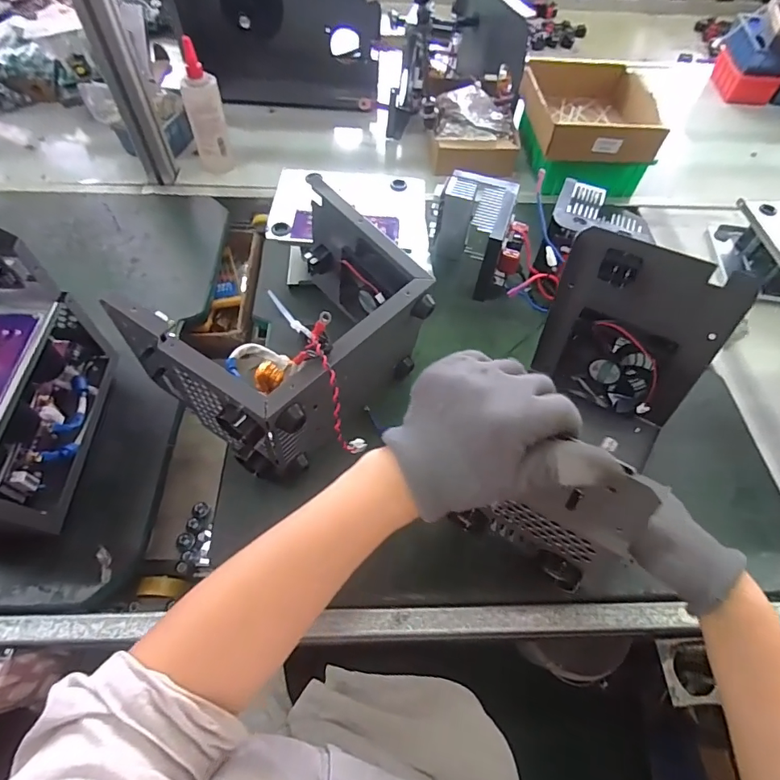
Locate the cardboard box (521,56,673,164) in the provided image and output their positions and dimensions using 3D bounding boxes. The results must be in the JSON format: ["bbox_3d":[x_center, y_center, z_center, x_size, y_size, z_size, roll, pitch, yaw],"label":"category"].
[{"bbox_3d":[0.312,-0.446,0.727,0.181,0.053,0.211,0,58,-3],"label":"cardboard box"}]

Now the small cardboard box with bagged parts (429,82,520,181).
[{"bbox_3d":[0.144,-0.454,0.803,0.157,0.072,0.174,3,58,-1],"label":"small cardboard box with bagged parts"}]

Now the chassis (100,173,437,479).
[{"bbox_3d":[-0.090,-0.061,0.473,0.198,0.176,0.253,37,63,19],"label":"chassis"}]

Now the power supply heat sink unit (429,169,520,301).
[{"bbox_3d":[0.100,-0.212,0.613,0.109,0.102,0.124,18,59,8],"label":"power supply heat sink unit"}]

